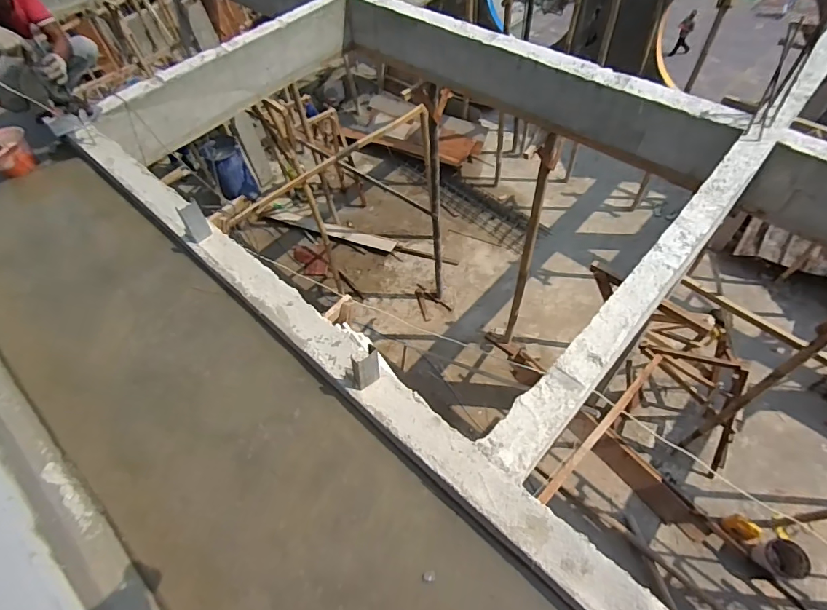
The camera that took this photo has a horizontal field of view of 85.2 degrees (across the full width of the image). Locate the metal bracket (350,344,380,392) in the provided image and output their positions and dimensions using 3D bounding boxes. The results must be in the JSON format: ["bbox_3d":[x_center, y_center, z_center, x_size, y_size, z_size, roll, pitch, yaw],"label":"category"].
[{"bbox_3d":[-0.145,0.194,1.374,0.088,0.166,0.046,-24,57,-11],"label":"metal bracket"}]

